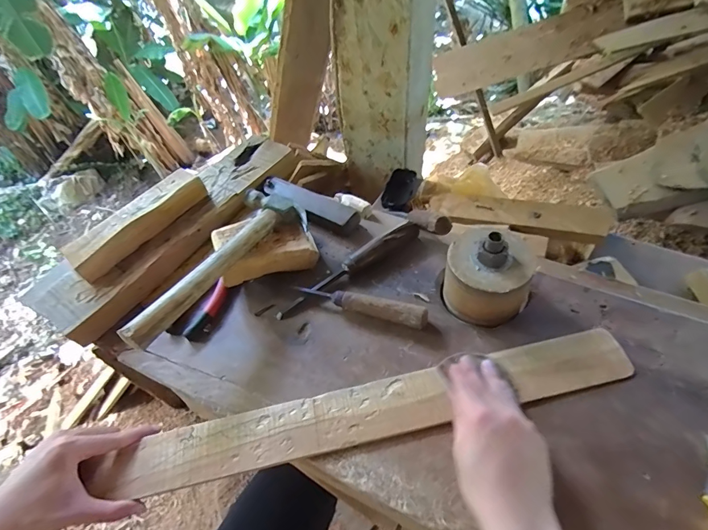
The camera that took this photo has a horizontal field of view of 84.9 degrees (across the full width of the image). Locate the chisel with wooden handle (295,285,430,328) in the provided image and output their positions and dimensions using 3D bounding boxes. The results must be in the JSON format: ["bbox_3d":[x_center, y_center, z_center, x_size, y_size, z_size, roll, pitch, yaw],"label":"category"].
[{"bbox_3d":[0.007,0.049,0.506,0.176,0.026,0.023,14,55,16],"label":"chisel with wooden handle"}]

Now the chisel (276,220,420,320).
[{"bbox_3d":[-0.008,0.002,0.553,0.234,0.029,0.027,-30,55,-16],"label":"chisel"}]

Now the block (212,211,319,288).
[{"bbox_3d":[-0.131,-0.029,0.565,0.138,0.045,0.090,-19,53,-8],"label":"block"}]

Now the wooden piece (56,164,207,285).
[{"bbox_3d":[-0.331,-0.069,0.597,0.056,0.042,0.218,31,62,26],"label":"wooden piece"}]

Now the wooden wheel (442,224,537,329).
[{"bbox_3d":[0.169,0.008,0.482,0.100,0.106,0.099,-3,52,4],"label":"wooden wheel"}]

